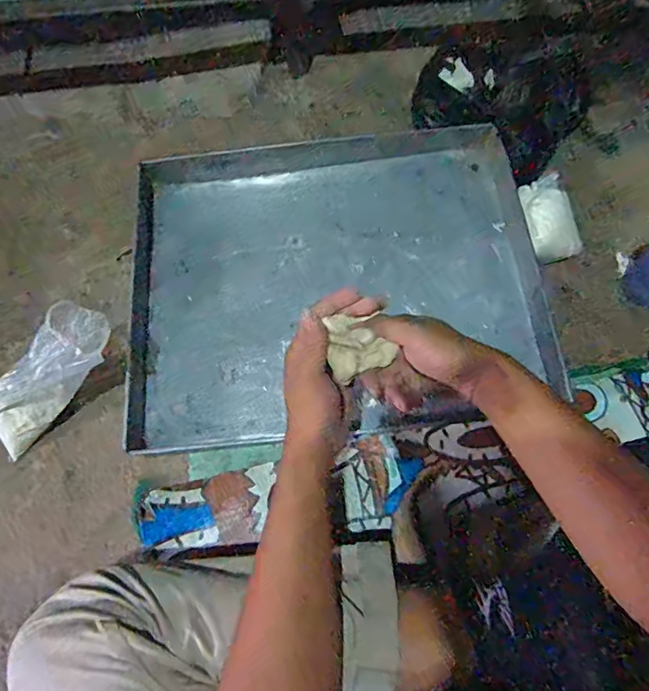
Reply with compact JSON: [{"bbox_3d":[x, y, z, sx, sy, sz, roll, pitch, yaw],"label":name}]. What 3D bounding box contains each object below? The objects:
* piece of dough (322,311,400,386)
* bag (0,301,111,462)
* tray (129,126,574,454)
[{"bbox_3d":[0.028,-0.005,0.439,0.059,0.030,0.058,-28,70,-9],"label":"piece of dough"},{"bbox_3d":[-0.317,0.041,0.560,0.218,0.070,0.082,-43,69,24],"label":"bag"},{"bbox_3d":[0.011,-0.100,0.682,0.539,0.034,0.444,-5,68,0],"label":"tray"}]

